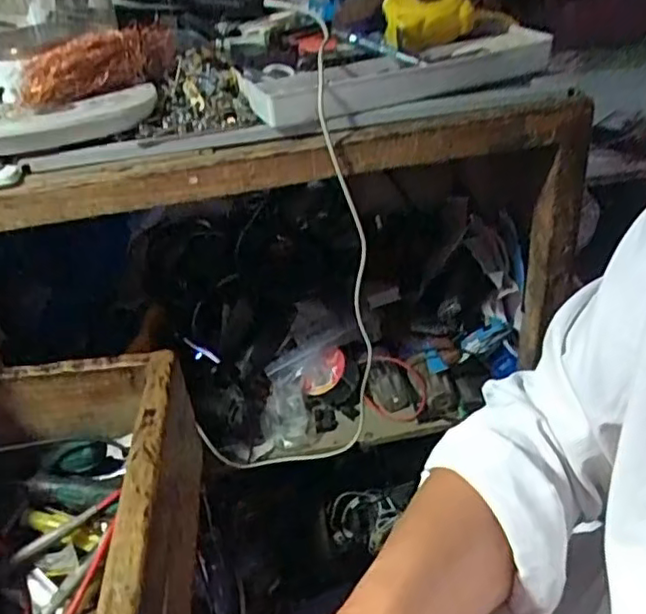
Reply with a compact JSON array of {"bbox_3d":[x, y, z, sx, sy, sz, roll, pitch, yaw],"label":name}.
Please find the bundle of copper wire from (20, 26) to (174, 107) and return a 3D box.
[{"bbox_3d":[-0.185,-0.216,0.560,0.056,0.042,0.167,22,45,32],"label":"bundle of copper wire"}]

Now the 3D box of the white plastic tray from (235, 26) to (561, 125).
[{"bbox_3d":[0.068,-0.205,0.560,0.262,0.032,0.070,-14,38,-12],"label":"white plastic tray"}]

